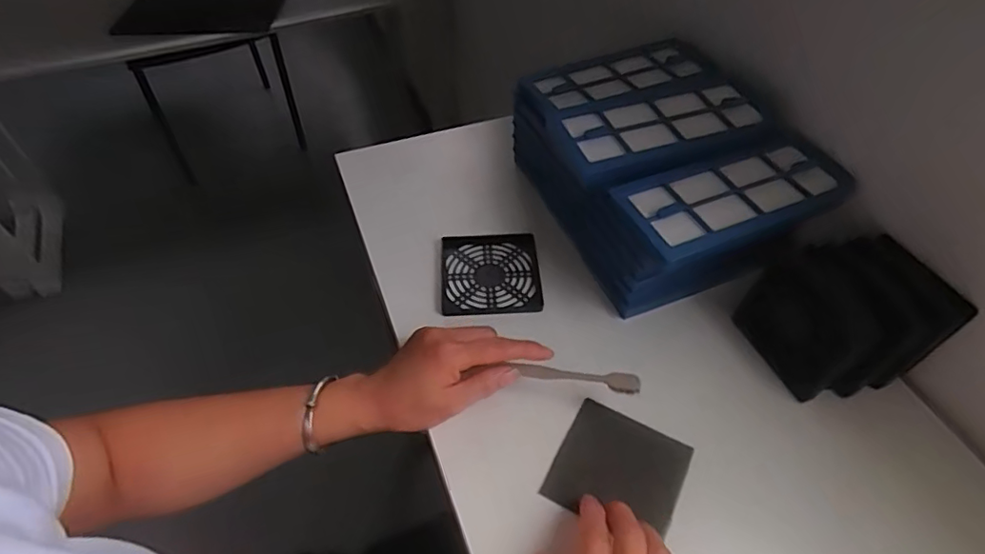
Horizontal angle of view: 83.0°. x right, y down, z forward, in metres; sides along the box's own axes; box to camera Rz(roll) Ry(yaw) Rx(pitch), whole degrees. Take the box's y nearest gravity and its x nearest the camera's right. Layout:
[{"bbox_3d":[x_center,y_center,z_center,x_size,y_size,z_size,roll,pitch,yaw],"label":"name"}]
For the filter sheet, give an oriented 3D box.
[{"bbox_3d":[0.098,0.148,0.431,0.093,0.010,0.088,24,53,18],"label":"filter sheet"}]

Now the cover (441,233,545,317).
[{"bbox_3d":[-0.002,-0.003,0.557,0.097,0.011,0.098,-1,50,-3],"label":"cover"}]

